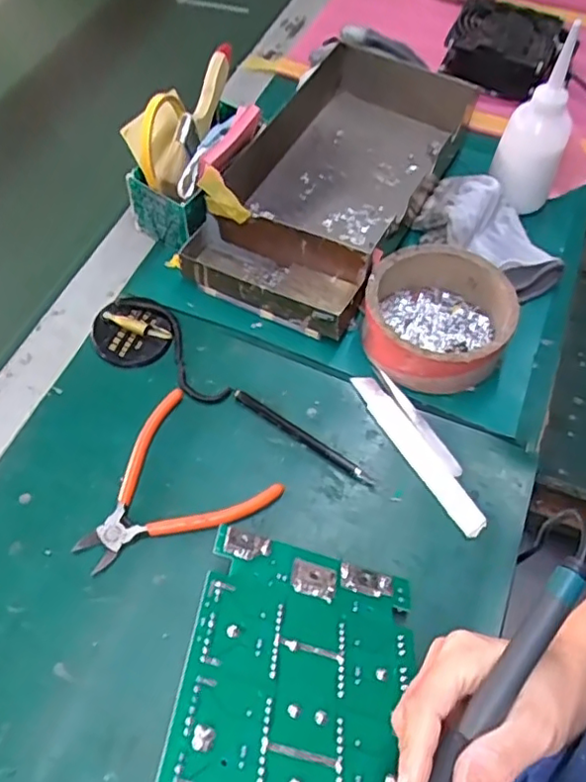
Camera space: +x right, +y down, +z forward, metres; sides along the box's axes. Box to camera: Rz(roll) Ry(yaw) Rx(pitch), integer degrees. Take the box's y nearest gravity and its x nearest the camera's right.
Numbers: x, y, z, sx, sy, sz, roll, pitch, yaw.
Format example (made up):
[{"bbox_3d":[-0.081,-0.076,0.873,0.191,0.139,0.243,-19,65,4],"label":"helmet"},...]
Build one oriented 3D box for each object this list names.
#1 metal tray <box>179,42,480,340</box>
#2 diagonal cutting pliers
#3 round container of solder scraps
[{"bbox_3d":[0.041,-0.215,0.609,0.170,0.062,0.338,23,62,13],"label":"metal tray"},{"bbox_3d":[-0.100,0.077,0.464,0.137,0.008,0.123,-40,67,-21],"label":"diagonal cutting pliers"},{"bbox_3d":[0.123,-0.063,0.524,0.117,0.053,0.117,0,59,0],"label":"round container of solder scraps"}]

